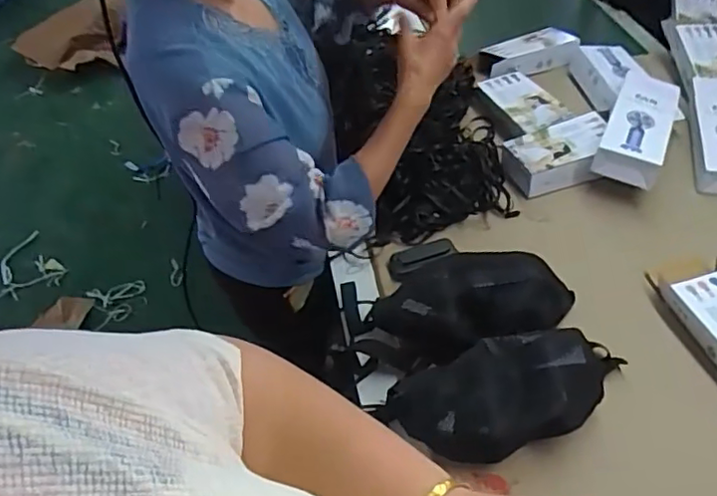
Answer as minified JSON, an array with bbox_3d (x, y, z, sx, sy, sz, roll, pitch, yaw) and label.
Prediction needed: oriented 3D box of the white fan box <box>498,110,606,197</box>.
[{"bbox_3d":[0.349,-0.163,1.038,0.184,0.056,0.110,-15,48,-7],"label":"white fan box"}]

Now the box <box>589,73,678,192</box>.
[{"bbox_3d":[0.469,-0.205,1.002,0.095,0.052,0.256,18,53,21],"label":"box"}]

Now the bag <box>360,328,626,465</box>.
[{"bbox_3d":[0.185,0.177,0.737,0.315,0.070,0.142,-19,49,-10],"label":"bag"}]

